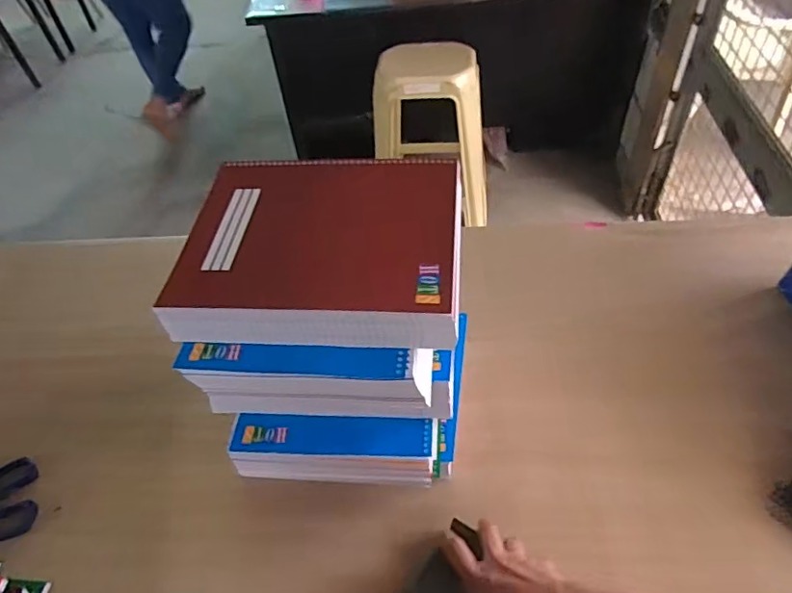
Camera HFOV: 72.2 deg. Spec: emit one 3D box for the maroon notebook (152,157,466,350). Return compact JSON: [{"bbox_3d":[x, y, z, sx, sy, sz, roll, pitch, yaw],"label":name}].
[{"bbox_3d":[-0.065,-0.047,0.516,0.253,0.046,0.204,3,50,9],"label":"maroon notebook"}]

